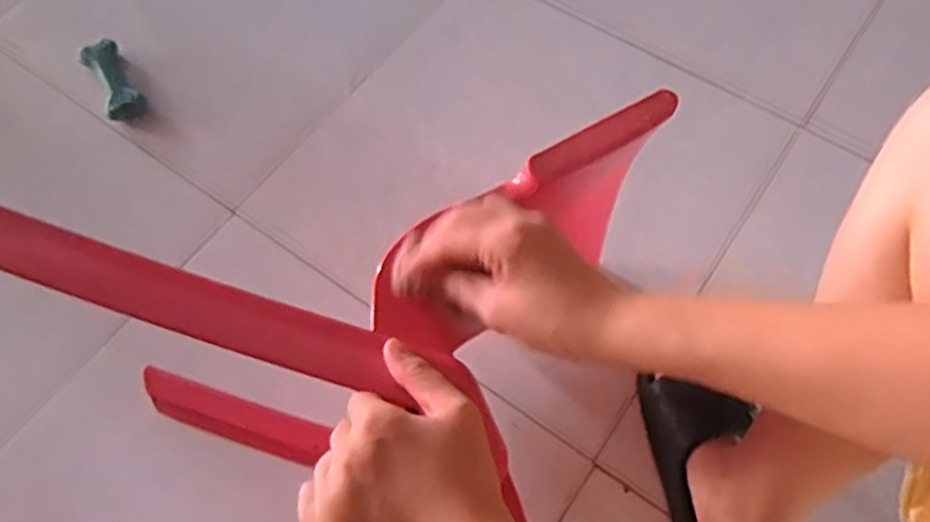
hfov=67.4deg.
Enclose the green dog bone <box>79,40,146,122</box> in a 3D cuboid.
[{"bbox_3d":[-0.475,-0.243,0.942,0.052,0.038,0.145,-29,67,-13],"label":"green dog bone"}]

